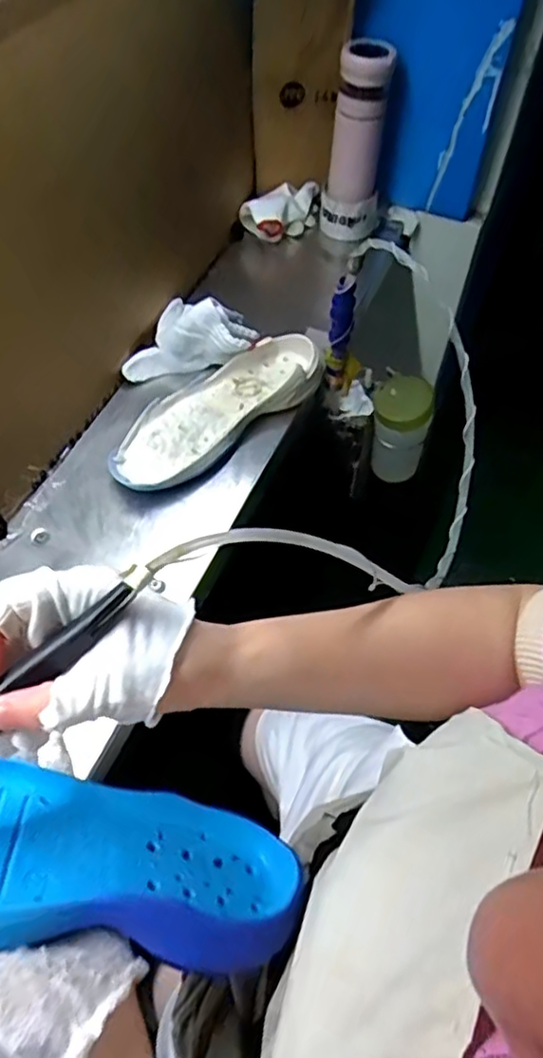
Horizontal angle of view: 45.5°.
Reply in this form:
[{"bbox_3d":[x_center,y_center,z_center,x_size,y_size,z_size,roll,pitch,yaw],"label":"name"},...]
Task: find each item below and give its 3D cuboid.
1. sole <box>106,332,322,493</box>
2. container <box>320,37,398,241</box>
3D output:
[{"bbox_3d":[-0.064,-0.135,0.740,0.103,0.049,0.276,39,63,22],"label":"sole"},{"bbox_3d":[0.118,-0.519,0.885,0.081,0.224,0.067,11,56,5],"label":"container"}]

